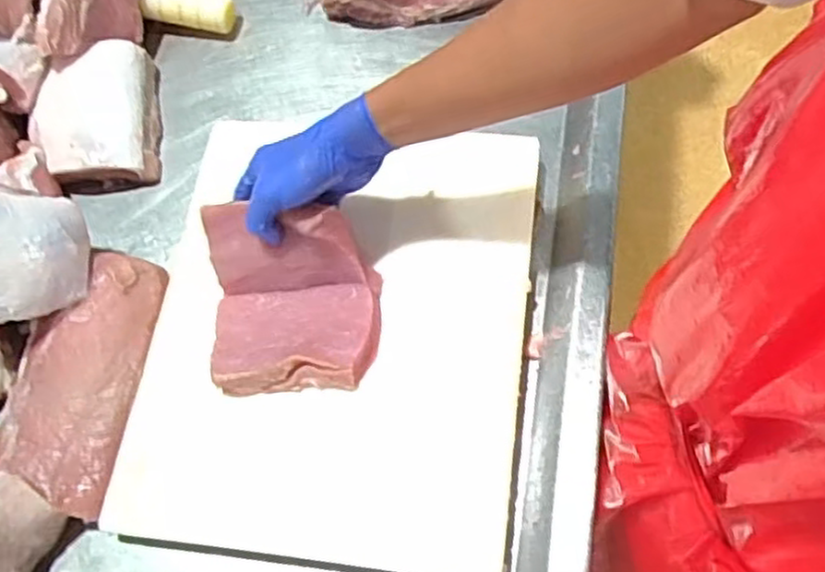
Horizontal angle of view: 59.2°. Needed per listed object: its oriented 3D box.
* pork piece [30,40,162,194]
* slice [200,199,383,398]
[{"bbox_3d":[-0.307,-0.162,0.702,0.113,0.049,0.140,-10,68,0],"label":"pork piece"},{"bbox_3d":[-0.094,0.008,0.562,0.130,0.076,0.132,-2,69,0],"label":"slice"}]

